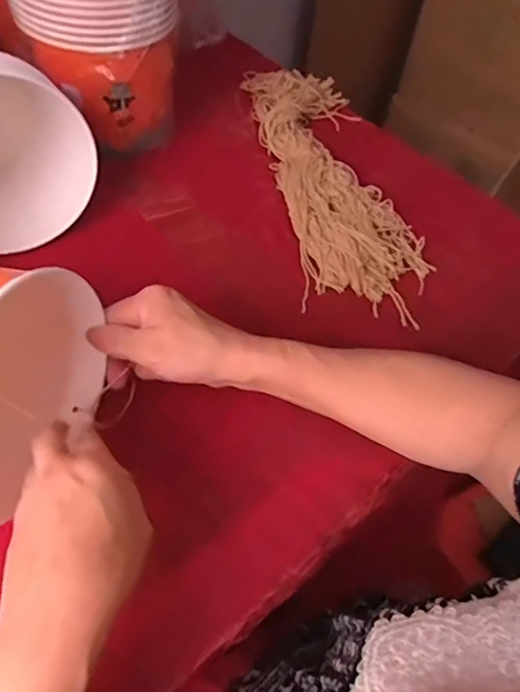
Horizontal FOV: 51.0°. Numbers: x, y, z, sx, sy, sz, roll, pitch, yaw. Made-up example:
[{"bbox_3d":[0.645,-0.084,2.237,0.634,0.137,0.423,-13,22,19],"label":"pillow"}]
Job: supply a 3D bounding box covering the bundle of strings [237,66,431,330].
[{"bbox_3d":[0.082,-0.205,0.623,0.135,0.033,0.404,-6,54,-9],"label":"bundle of strings"}]

